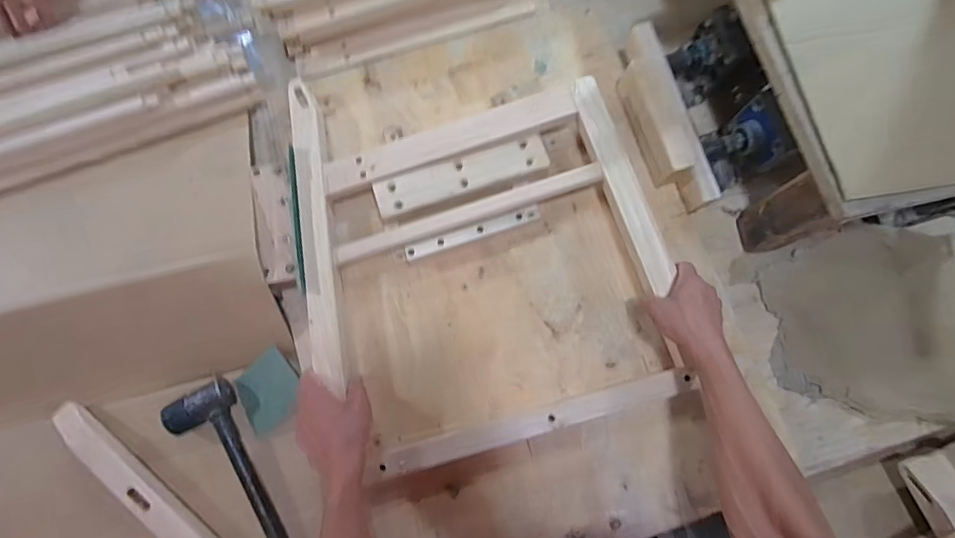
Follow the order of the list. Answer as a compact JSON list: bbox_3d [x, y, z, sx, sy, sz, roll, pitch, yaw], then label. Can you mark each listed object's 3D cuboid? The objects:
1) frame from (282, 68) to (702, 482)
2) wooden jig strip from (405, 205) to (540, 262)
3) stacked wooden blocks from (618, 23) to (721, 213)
[{"bbox_3d":[-0.004,-0.037,0.667,0.475,0.065,0.552,-12,80,-3],"label":"frame"},{"bbox_3d":[-0.003,-0.051,0.703,0.204,0.033,0.023,-20,80,-4],"label":"wooden jig strip"},{"bbox_3d":[0.275,-0.228,0.719,0.066,0.074,0.288,-18,77,-4],"label":"stacked wooden blocks"}]

